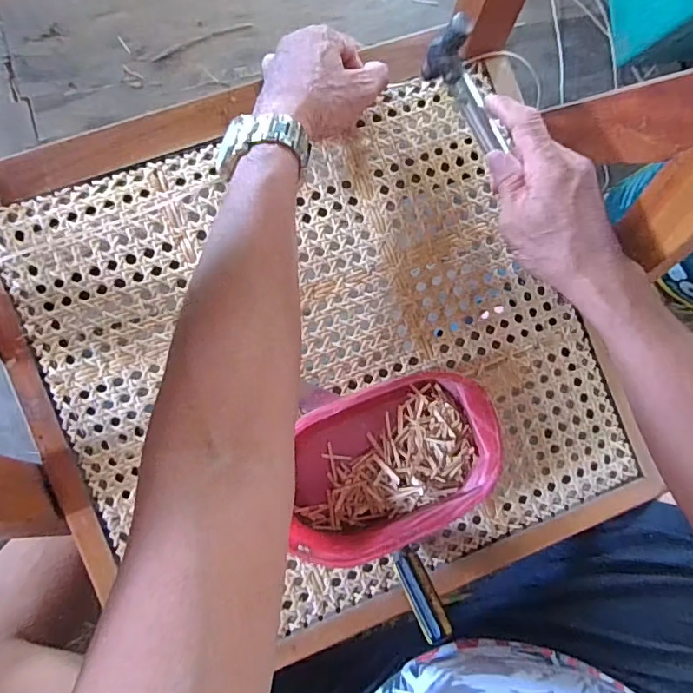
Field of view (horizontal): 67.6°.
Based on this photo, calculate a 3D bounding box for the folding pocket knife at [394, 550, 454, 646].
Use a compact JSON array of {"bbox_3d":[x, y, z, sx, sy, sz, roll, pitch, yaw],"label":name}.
[{"bbox_3d":[0.061,0.201,0.419,0.022,0.010,0.071,-23,59,-7],"label":"folding pocket knife"}]

